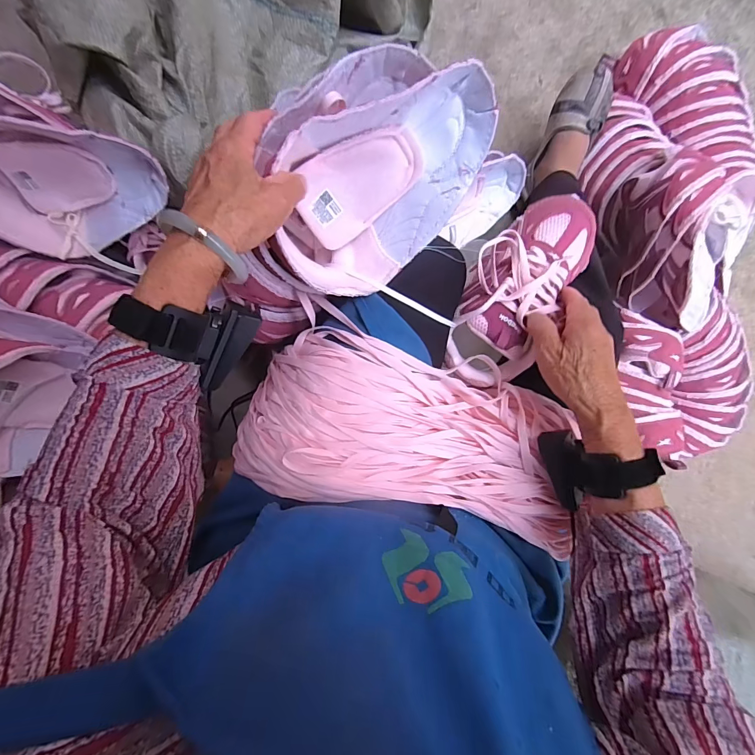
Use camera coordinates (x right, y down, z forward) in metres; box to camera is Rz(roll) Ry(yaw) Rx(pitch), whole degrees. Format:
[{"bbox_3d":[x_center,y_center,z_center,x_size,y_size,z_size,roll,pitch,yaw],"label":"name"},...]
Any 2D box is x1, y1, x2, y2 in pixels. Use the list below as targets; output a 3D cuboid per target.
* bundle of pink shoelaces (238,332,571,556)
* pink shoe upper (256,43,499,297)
[{"bbox_3d":[0.036,0.056,0.391,0.331,0.072,0.156,13,97,-4],"label":"bundle of pink shoelaces"},{"bbox_3d":[0.000,-0.178,0.337,0.219,0.107,0.161,-32,125,15],"label":"pink shoe upper"}]

